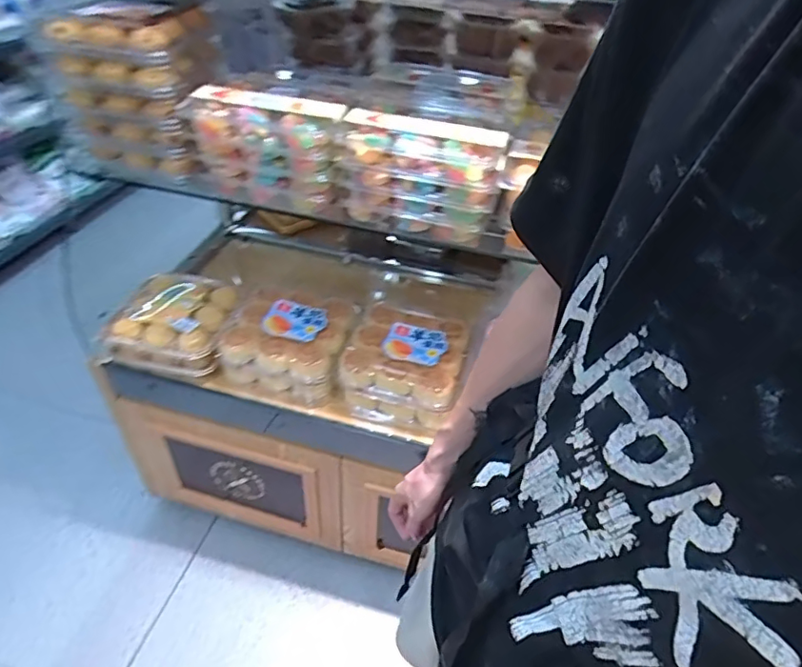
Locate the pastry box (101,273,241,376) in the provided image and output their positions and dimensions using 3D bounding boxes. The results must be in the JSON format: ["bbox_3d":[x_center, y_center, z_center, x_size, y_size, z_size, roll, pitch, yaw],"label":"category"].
[{"bbox_3d":[-0.414,-0.036,1.018,0.194,0.073,0.221,7,42,2],"label":"pastry box"}]

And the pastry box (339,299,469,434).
[{"bbox_3d":[0.009,0.057,1.001,0.201,0.121,0.219,11,42,7],"label":"pastry box"}]

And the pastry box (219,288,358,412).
[{"bbox_3d":[-0.206,0.013,1.012,0.200,0.105,0.198,11,42,6],"label":"pastry box"}]

